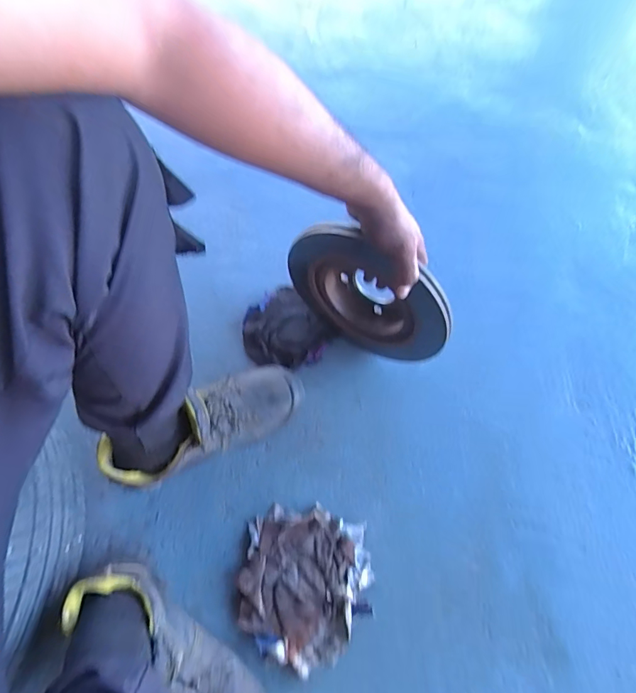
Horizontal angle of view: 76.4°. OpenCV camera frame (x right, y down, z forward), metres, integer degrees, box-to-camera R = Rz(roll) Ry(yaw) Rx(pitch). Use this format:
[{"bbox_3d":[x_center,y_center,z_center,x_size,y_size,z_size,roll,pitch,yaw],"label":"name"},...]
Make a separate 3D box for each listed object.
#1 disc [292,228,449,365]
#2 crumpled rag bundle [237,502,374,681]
[{"bbox_3d":[0.067,-0.075,0.579,0.244,0.232,0.056,25,70,11],"label":"disc"},{"bbox_3d":[-0.016,0.314,0.534,0.168,0.032,0.178,-5,68,-1],"label":"crumpled rag bundle"}]

